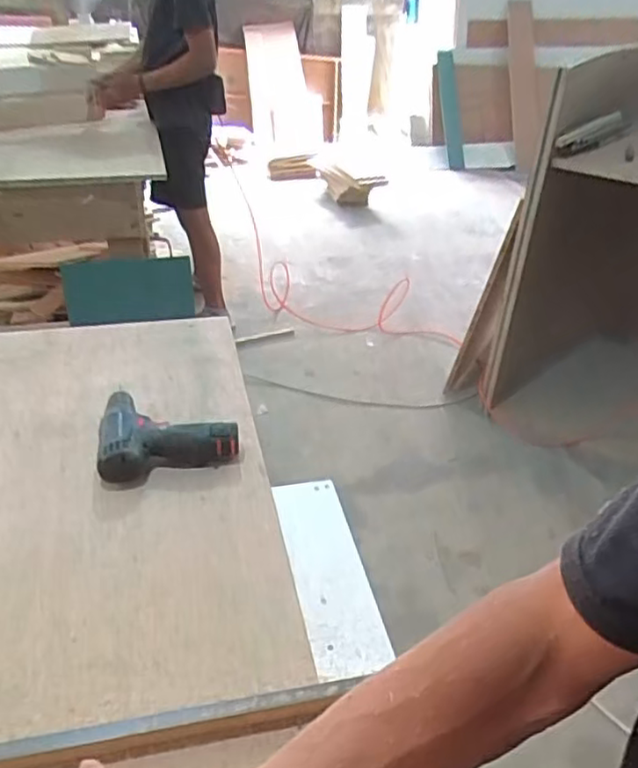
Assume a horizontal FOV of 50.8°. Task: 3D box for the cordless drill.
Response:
[{"bbox_3d":[-0.206,0.069,0.940,0.179,0.051,0.151,-1,35,-7],"label":"cordless drill"}]

